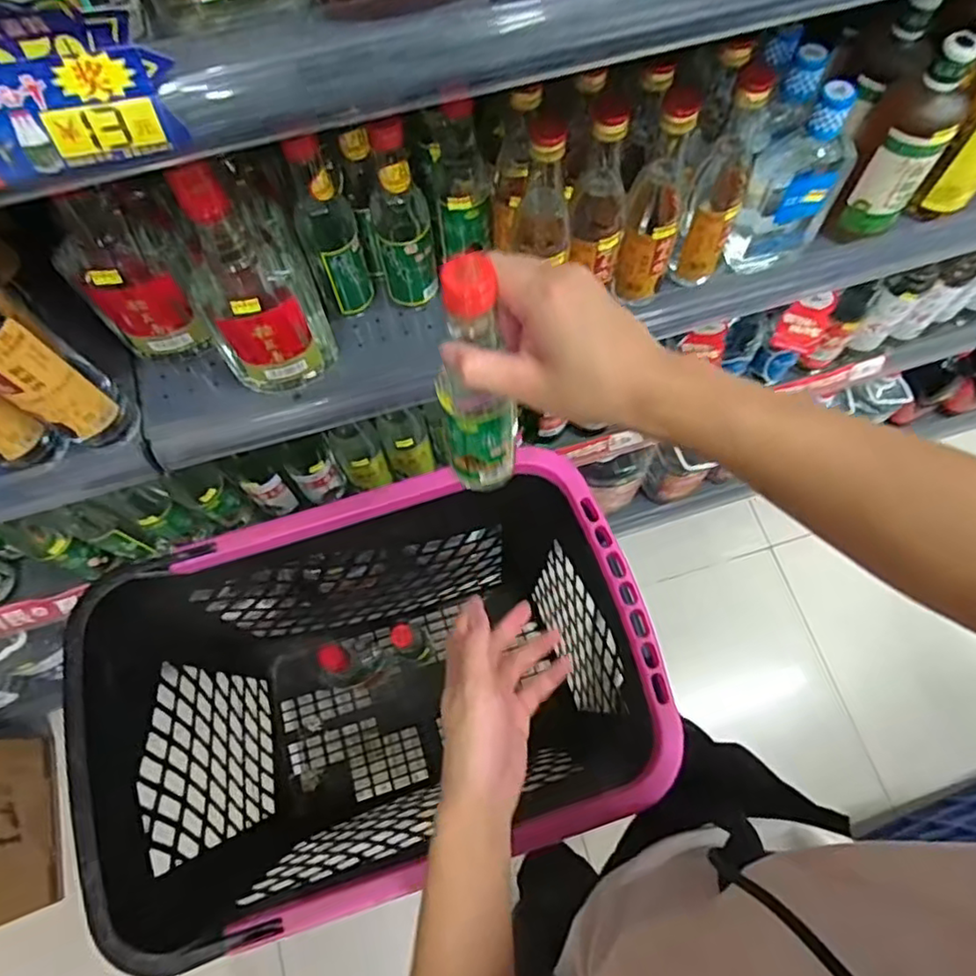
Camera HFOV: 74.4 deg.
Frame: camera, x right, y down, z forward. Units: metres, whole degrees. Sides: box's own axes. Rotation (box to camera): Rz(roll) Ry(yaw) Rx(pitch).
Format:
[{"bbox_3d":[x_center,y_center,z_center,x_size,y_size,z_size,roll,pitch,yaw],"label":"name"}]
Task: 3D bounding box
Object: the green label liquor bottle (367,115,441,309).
[{"bbox_3d":[-0.077,-0.238,0.576,0.054,0.192,0.047,-9,70,-2],"label":"green label liquor bottle"}]

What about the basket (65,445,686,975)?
[{"bbox_3d":[-0.116,0.245,0.827,0.545,0.451,0.403,-16,71,-5],"label":"basket"}]

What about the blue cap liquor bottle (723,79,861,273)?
[{"bbox_3d":[0.283,-0.277,0.602,0.075,0.184,0.067,29,73,11],"label":"blue cap liquor bottle"}]

